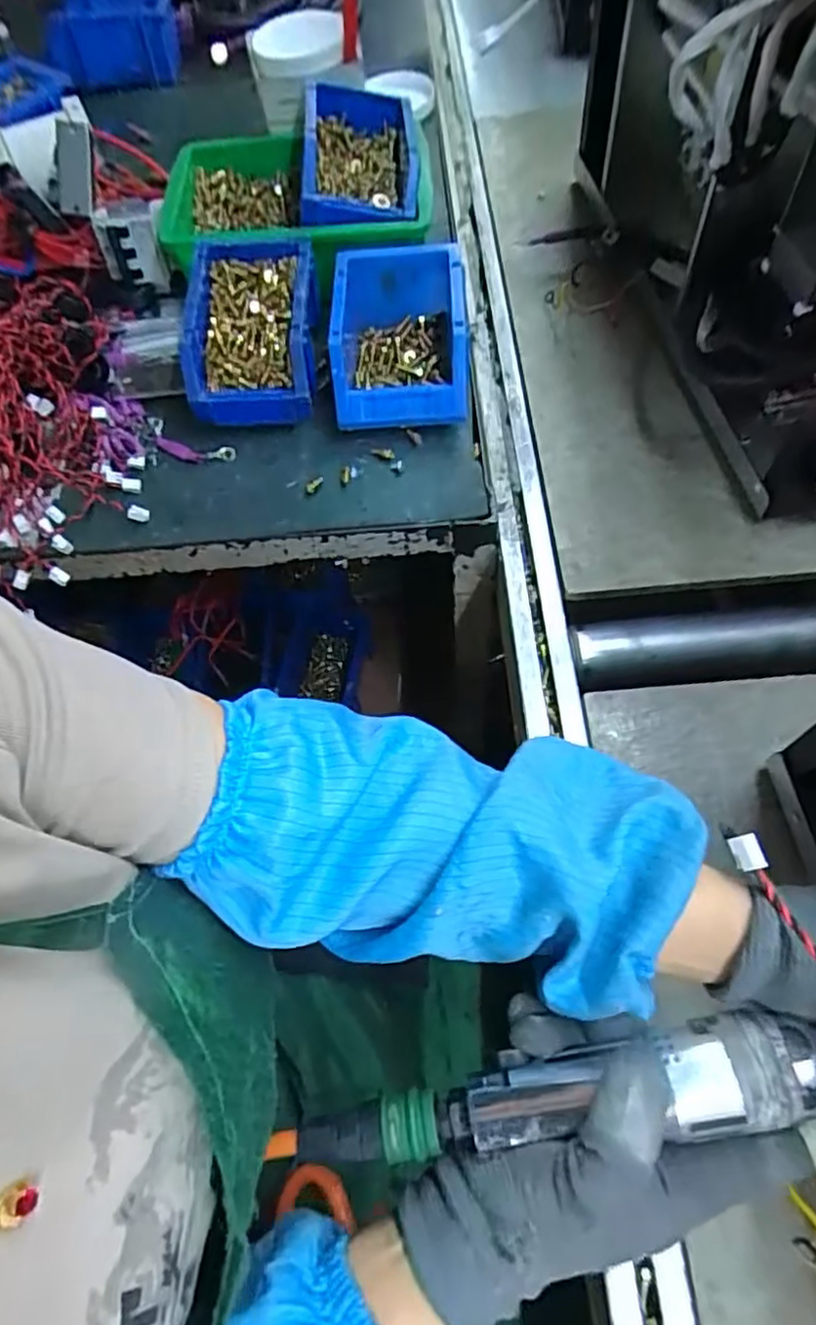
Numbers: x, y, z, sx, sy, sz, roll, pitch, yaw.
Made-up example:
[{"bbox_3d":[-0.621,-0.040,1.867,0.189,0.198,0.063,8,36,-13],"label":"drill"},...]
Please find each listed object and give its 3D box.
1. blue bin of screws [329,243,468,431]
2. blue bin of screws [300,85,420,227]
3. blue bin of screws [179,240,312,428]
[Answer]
[{"bbox_3d":[-0.005,-0.281,0.579,0.114,0.081,0.156,-2,63,5],"label":"blue bin of screws"},{"bbox_3d":[-0.050,-0.497,0.642,0.113,0.066,0.178,-3,62,0],"label":"blue bin of screws"},{"bbox_3d":[-0.134,-0.291,0.585,0.110,0.077,0.165,-3,63,4],"label":"blue bin of screws"}]

